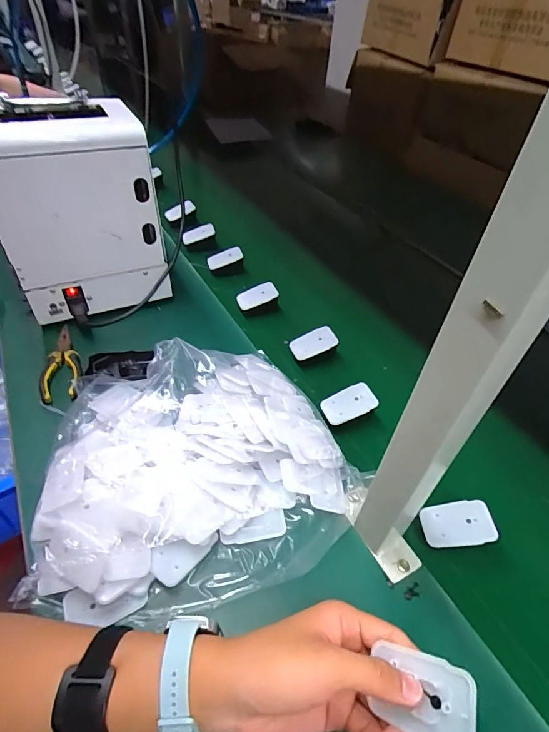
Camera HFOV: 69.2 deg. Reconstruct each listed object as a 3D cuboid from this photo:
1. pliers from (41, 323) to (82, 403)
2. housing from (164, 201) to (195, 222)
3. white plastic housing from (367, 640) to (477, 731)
[{"bbox_3d":[-0.306,-0.001,0.567,0.050,0.031,0.151,-14,48,-17],"label":"pliers"},{"bbox_3d":[-0.218,-0.357,0.919,0.071,0.030,0.013,-19,45,17],"label":"housing"},{"bbox_3d":[0.092,0.206,0.248,0.060,0.006,0.044,-6,57,39],"label":"white plastic housing"}]

